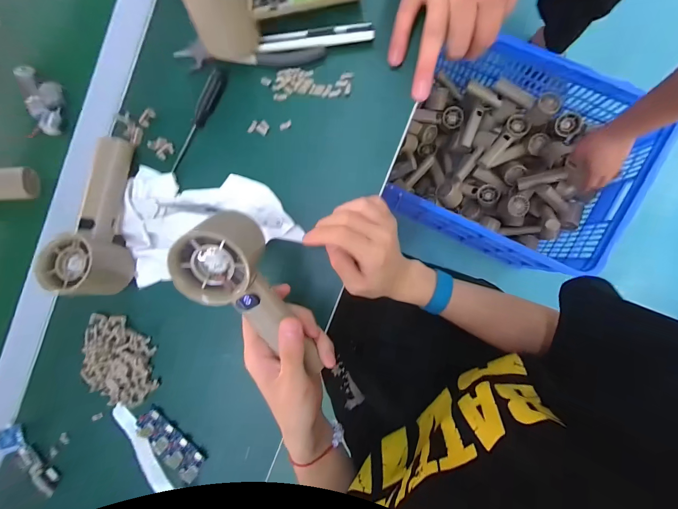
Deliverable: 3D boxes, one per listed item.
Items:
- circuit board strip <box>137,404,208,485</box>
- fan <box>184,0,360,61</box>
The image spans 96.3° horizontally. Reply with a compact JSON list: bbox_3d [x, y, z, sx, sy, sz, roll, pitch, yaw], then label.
[{"bbox_3d":[-0.182,0.203,0.329,0.085,0.014,0.033,39,93,5],"label":"circuit board strip"},{"bbox_3d":[-0.057,-0.234,0.285,0.160,0.051,0.058,-15,91,-9],"label":"fan"}]

